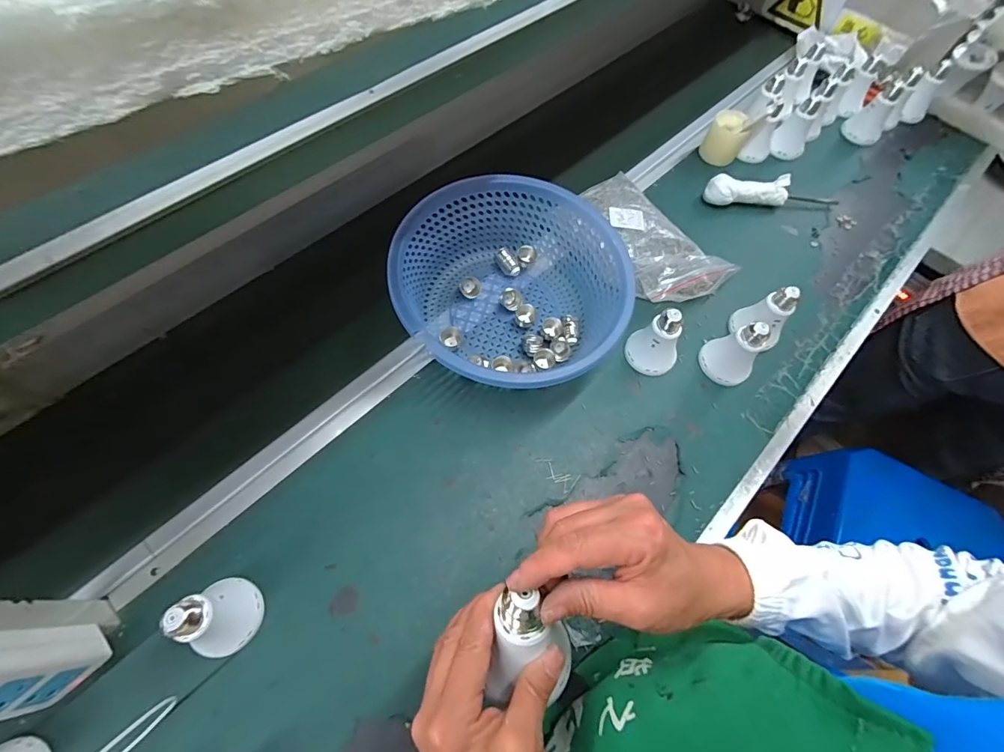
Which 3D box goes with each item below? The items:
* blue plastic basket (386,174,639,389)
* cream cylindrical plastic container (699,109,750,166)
[{"bbox_3d":[0.011,-0.097,0.545,0.264,0.122,0.262,2,62,-3],"label":"blue plastic basket"},{"bbox_3d":[0.373,-0.398,0.750,0.062,0.066,0.056,28,64,11],"label":"cream cylindrical plastic container"}]

